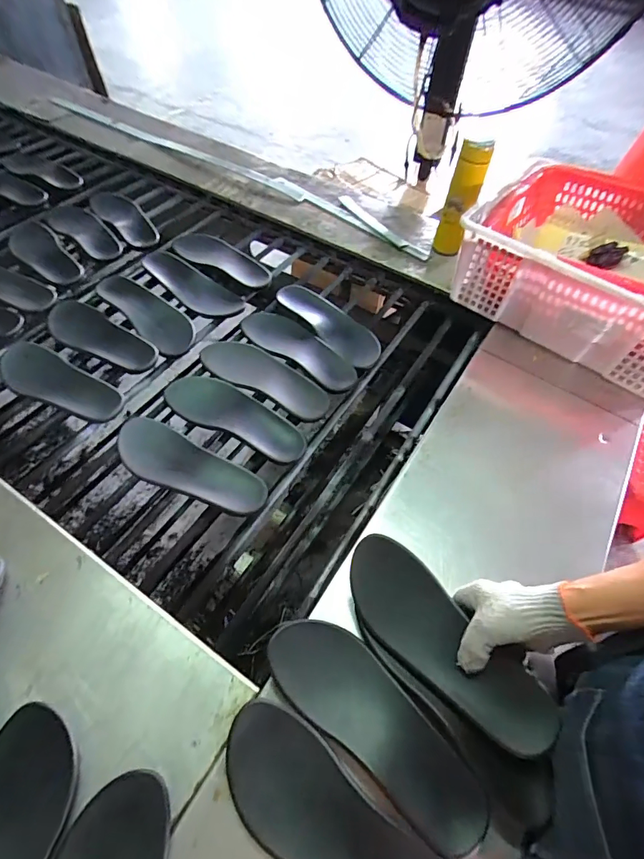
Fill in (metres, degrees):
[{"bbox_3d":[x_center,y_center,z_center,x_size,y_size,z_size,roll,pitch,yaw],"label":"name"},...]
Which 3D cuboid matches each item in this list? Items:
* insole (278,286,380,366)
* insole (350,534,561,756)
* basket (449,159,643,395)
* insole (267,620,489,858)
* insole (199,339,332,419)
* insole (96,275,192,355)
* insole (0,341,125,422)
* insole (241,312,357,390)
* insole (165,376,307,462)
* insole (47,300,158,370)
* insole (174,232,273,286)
[{"bbox_3d":[0.016,-0.217,0.829,0.086,0.024,0.239,-34,66,-24],"label":"insole"},{"bbox_3d":[0.131,0.237,0.474,0.095,0.027,0.252,-42,60,-13],"label":"insole"},{"bbox_3d":[0.519,-0.296,0.782,0.464,0.180,0.333,38,61,17],"label":"basket"},{"bbox_3d":[0.055,0.306,0.448,0.255,0.011,0.093,39,62,18],"label":"insole"},{"bbox_3d":[-0.101,-0.100,0.765,0.260,0.016,0.092,29,59,13],"label":"insole"},{"bbox_3d":[-0.352,-0.237,0.848,0.255,0.034,0.096,38,62,18],"label":"insole"},{"bbox_3d":[-0.462,-0.083,0.730,0.260,0.017,0.094,27,59,12],"label":"insole"},{"bbox_3d":[-0.044,-0.158,0.795,0.258,0.011,0.081,39,62,18],"label":"insole"},{"bbox_3d":[-0.143,-0.034,0.699,0.260,0.023,0.093,25,58,11],"label":"insole"},{"bbox_3d":[-0.419,-0.174,0.791,0.255,0.013,0.091,31,60,14],"label":"insole"},{"bbox_3d":[-0.222,-0.389,0.939,0.263,0.017,0.088,30,59,13],"label":"insole"}]

